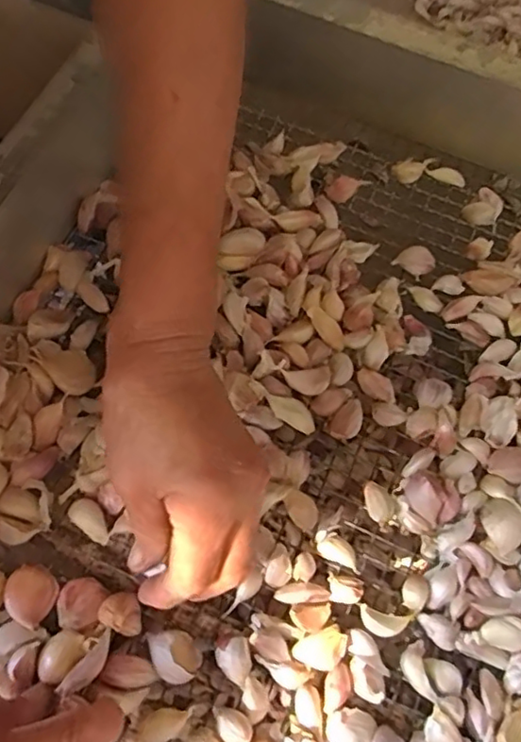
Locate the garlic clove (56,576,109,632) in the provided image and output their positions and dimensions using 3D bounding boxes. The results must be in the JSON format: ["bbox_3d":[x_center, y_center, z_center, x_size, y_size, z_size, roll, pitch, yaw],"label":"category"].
[{"bbox_3d":[-0.096,0.125,0.324,0.022,0.014,0.026,14,66,3],"label":"garlic clove"}]

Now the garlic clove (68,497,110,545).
[{"bbox_3d":[-0.096,0.085,0.344,0.030,0.010,0.016,39,70,14],"label":"garlic clove"}]

